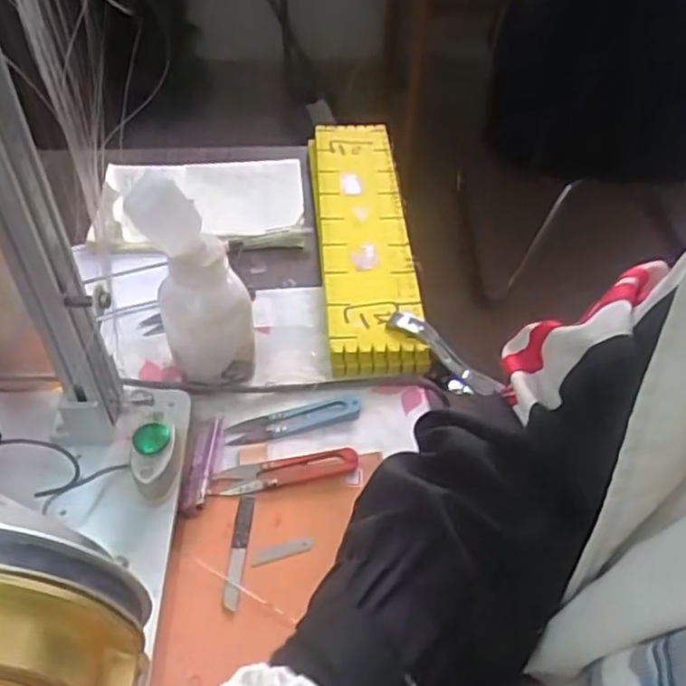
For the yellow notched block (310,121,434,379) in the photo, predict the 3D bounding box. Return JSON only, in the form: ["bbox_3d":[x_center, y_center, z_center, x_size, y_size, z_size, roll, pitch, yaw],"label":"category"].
[{"bbox_3d":[0.018,-0.108,0.649,0.090,0.035,0.344,-3,46,-5],"label":"yellow notched block"}]

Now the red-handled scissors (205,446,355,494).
[{"bbox_3d":[-0.040,0.089,0.467,0.100,0.010,0.022,-6,46,-8],"label":"red-handled scissors"}]

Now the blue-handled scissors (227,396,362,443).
[{"bbox_3d":[-0.037,0.058,0.511,0.100,0.008,0.021,-9,47,-12],"label":"blue-handled scissors"}]

